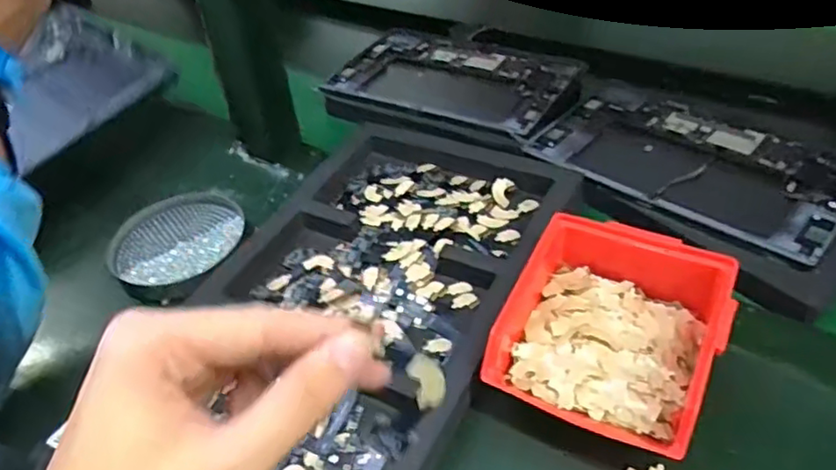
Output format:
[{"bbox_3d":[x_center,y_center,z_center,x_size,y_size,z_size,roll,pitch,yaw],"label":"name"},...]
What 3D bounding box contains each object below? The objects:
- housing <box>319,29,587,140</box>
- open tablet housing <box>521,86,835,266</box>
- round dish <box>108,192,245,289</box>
[{"bbox_3d":[0.046,-0.181,0.713,0.266,0.008,0.173,18,47,25],"label":"housing"},{"bbox_3d":[0.247,-0.070,0.563,0.254,0.007,0.159,31,53,34],"label":"open tablet housing"},{"bbox_3d":[-0.212,0.002,0.567,0.115,0.015,0.121,-3,41,3],"label":"round dish"}]

